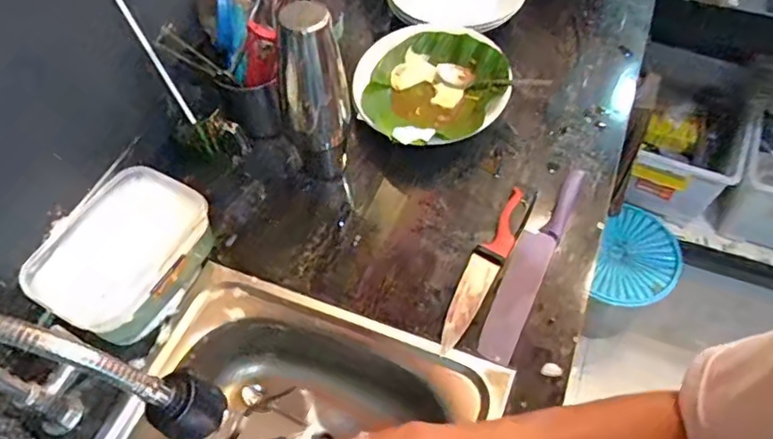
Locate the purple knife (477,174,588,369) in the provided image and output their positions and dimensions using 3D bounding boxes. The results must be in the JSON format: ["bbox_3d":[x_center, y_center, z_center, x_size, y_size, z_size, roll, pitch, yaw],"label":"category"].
[{"bbox_3d":[0.186,0.039,0.717,0.043,0.012,0.301,21,59,18],"label":"purple knife"}]

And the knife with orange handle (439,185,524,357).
[{"bbox_3d":[0.122,0.057,0.714,0.038,0.015,0.239,25,60,20],"label":"knife with orange handle"}]

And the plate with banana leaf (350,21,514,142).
[{"bbox_3d":[0.066,-0.191,0.854,0.217,0.082,0.206,-2,55,3],"label":"plate with banana leaf"}]

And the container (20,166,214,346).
[{"bbox_3d":[-0.306,0.045,0.689,0.148,0.095,0.197,22,59,17],"label":"container"}]

